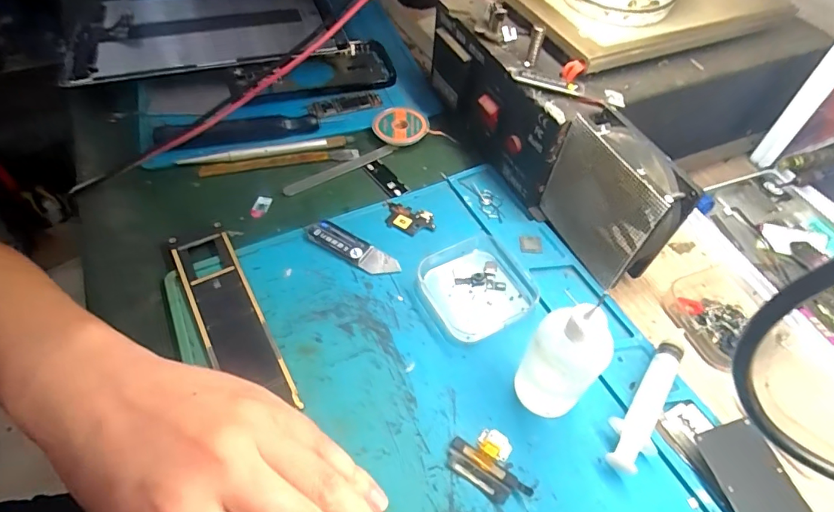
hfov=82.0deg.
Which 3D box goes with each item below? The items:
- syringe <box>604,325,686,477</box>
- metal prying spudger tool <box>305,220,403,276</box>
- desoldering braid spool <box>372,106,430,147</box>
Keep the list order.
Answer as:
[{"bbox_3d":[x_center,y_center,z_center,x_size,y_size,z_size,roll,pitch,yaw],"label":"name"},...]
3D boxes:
[{"bbox_3d":[0.124,0.078,0.258,0.021,0.014,0.084,31,58,21],"label":"syringe"},{"bbox_3d":[-0.043,-0.005,0.320,0.066,0.007,0.018,26,56,18],"label":"metal prying spudger tool"},{"bbox_3d":[-0.014,-0.110,0.402,0.044,0.011,0.044,1,52,-1],"label":"desoldering braid spool"}]

